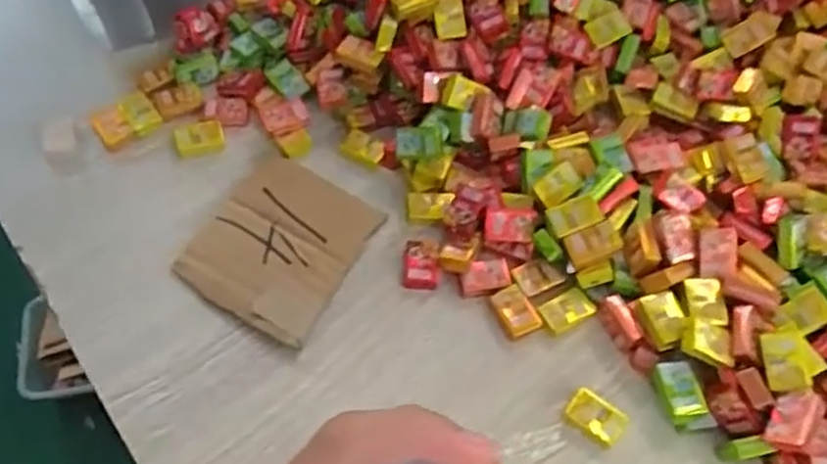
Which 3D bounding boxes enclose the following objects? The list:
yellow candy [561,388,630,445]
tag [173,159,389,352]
[{"bbox_3d":[0.085,0.087,0.338,0.028,0.007,0.017,35,62,19],"label":"yellow candy"},{"bbox_3d":[-0.068,0.006,0.383,0.079,0.006,0.093,28,60,15],"label":"tag"}]

